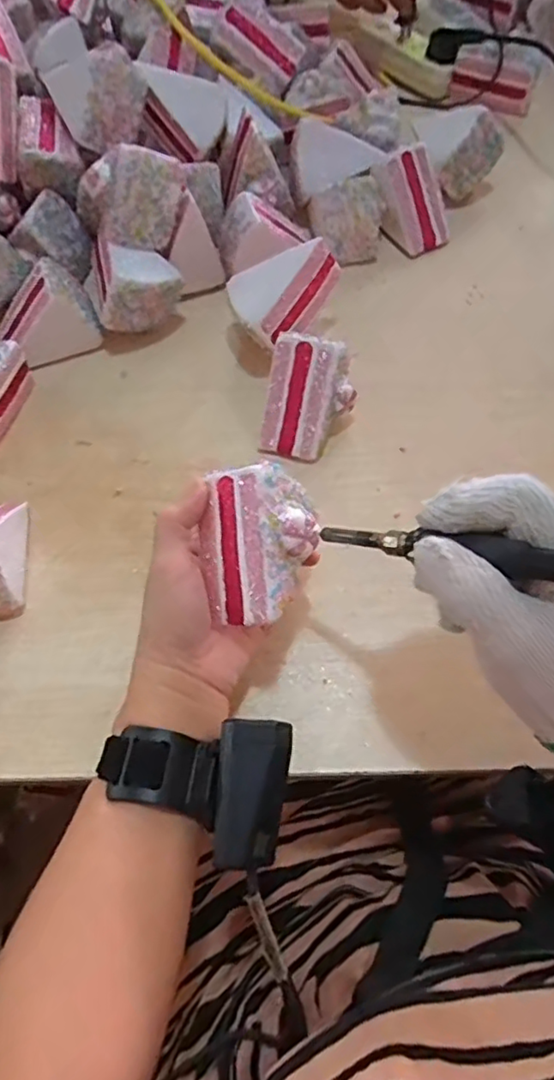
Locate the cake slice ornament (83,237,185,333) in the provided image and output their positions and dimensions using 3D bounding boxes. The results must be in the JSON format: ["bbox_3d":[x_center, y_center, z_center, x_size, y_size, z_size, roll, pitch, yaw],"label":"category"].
[{"bbox_3d":[-0.121,-0.217,0.503,0.074,0.050,0.055,-28,66,-12],"label":"cake slice ornament"}]

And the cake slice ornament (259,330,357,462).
[{"bbox_3d":[0.023,-0.106,0.455,0.062,0.062,0.070,13,64,8],"label":"cake slice ornament"}]

